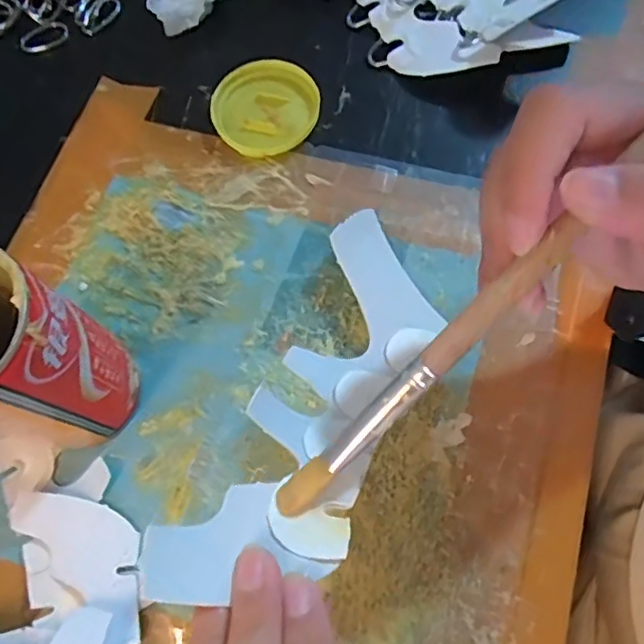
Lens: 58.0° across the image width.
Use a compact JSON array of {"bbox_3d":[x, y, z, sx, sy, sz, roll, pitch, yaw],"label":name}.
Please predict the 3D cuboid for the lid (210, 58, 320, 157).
[{"bbox_3d":[-0.036,-0.134,0.361,0.064,0.010,0.063,-1,71,2],"label":"lid"}]

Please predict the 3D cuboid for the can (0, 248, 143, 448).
[{"bbox_3d":[-0.134,0.018,0.262,0.068,0.116,0.062,-1,71,2],"label":"can"}]

